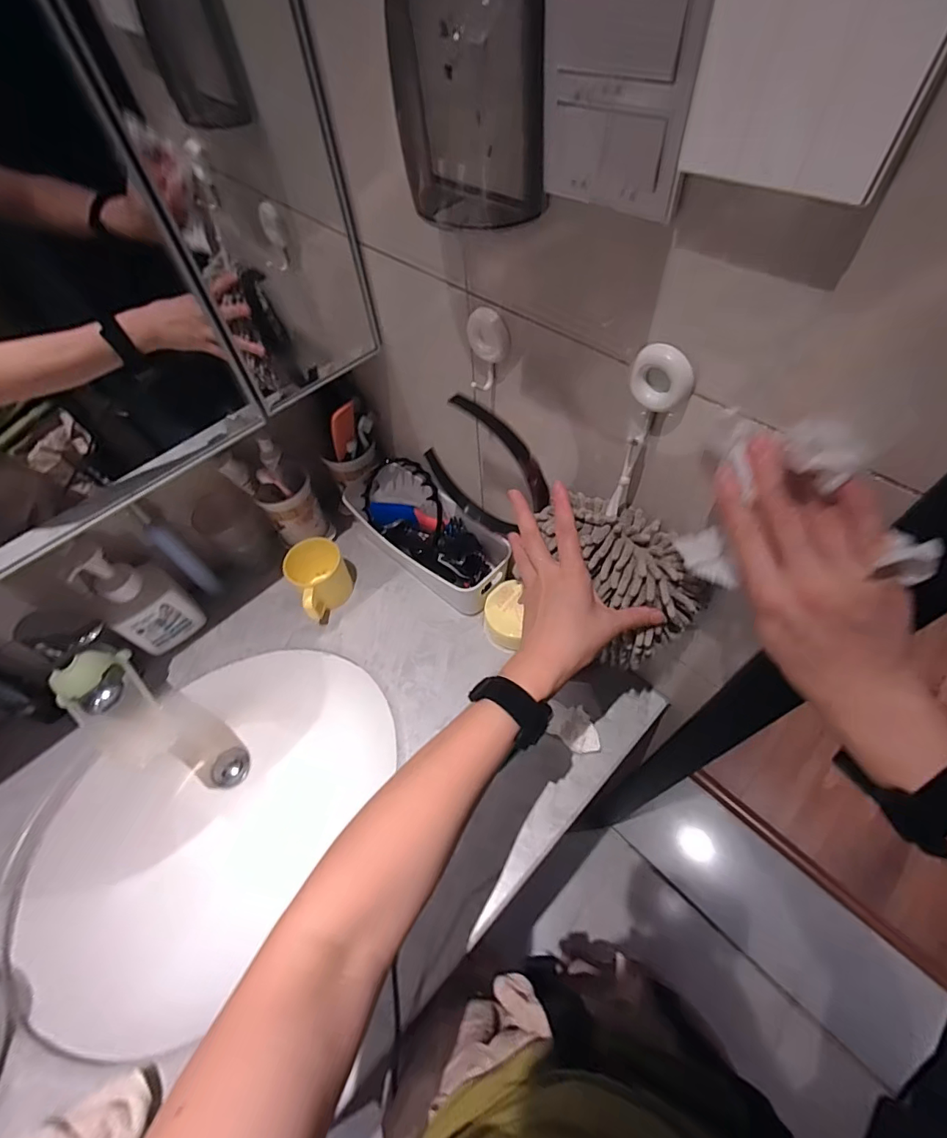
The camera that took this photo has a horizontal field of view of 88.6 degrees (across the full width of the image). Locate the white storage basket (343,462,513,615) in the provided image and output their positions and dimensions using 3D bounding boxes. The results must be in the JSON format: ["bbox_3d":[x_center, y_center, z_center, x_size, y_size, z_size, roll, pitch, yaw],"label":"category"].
[{"bbox_3d":[-0.069,-0.051,0.705,0.268,0.098,0.109,36,66,24],"label":"white storage basket"}]

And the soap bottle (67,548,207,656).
[{"bbox_3d":[-0.435,0.046,0.642,0.056,0.168,0.089,31,64,22],"label":"soap bottle"}]

